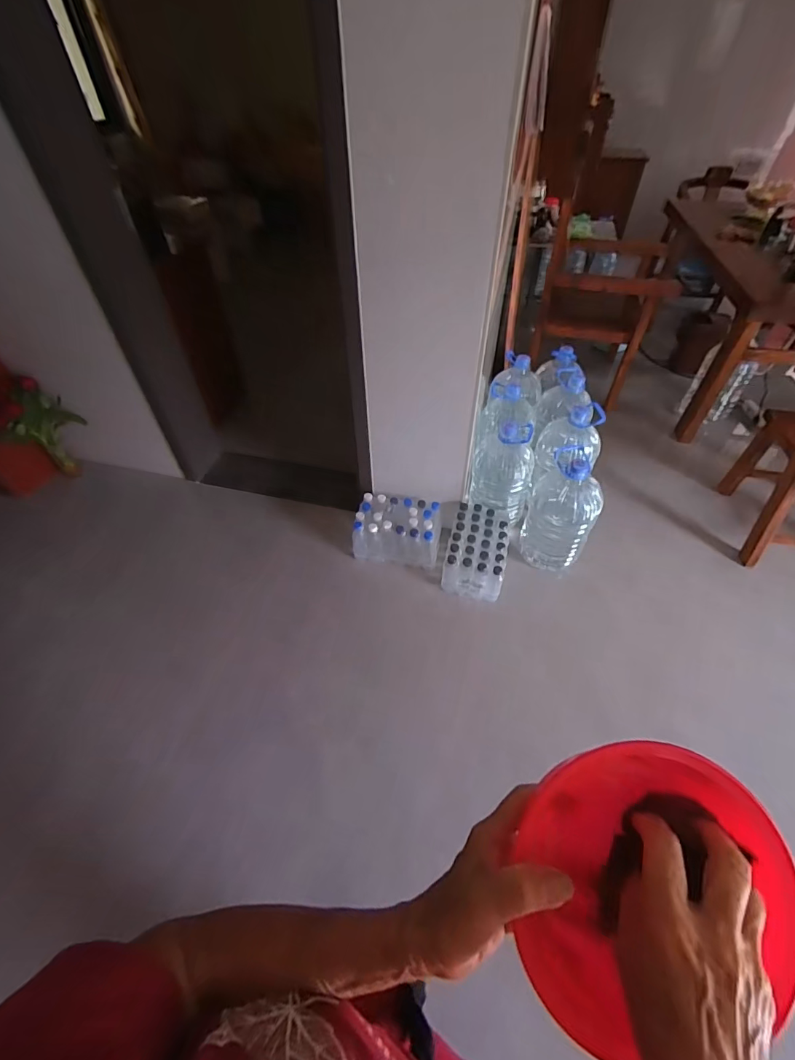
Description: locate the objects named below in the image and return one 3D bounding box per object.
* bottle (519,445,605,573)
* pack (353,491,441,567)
[{"bbox_3d":[0.597,-0.057,1.568,0.228,0.448,0.238,20,52,18],"label":"bottle"},{"bbox_3d":[0.006,-0.001,1.713,0.320,0.169,0.221,10,49,9],"label":"pack"}]

